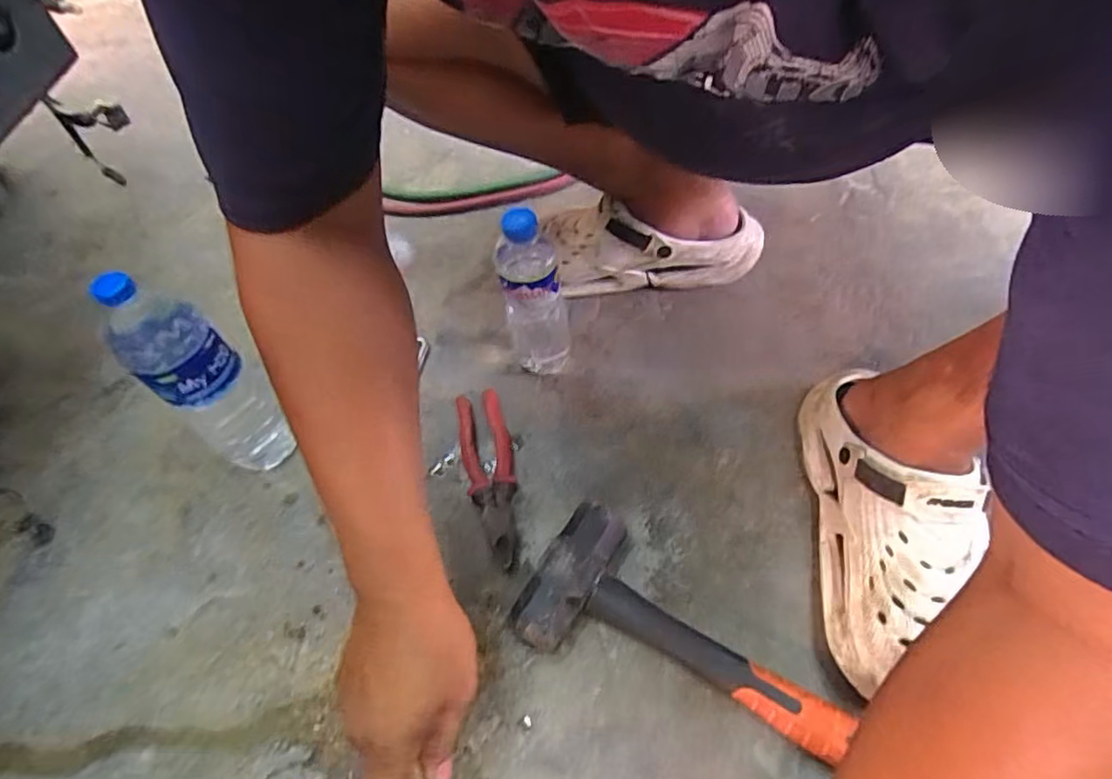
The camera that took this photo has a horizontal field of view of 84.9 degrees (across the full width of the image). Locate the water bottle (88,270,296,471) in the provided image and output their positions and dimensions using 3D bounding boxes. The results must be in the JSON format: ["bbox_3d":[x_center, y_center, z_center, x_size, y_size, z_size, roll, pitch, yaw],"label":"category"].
[{"bbox_3d":[-0.339,-0.011,0.582,0.082,0.262,0.072,37,66,25],"label":"water bottle"}]

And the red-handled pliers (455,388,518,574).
[{"bbox_3d":[-0.068,0.086,0.621,0.051,0.020,0.203,-11,56,-3],"label":"red-handled pliers"}]

